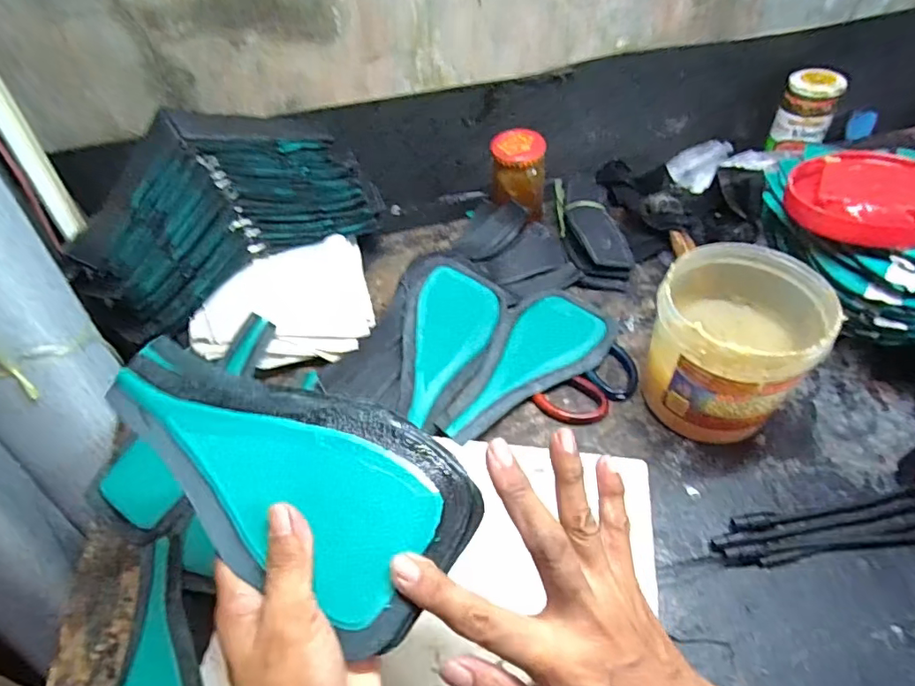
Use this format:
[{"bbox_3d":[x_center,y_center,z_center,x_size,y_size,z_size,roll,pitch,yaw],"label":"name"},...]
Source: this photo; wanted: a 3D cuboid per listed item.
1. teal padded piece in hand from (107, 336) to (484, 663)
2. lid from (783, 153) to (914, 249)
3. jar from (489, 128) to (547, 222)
[{"bbox_3d":[-0.101,0.063,0.277,0.220,0.028,0.095,23,55,14],"label":"teal padded piece in hand"},{"bbox_3d":[0.344,-0.124,0.436,0.119,0.023,0.101,17,53,19],"label":"lid"},{"bbox_3d":[0.072,-0.192,0.618,0.062,0.104,0.055,1,50,7],"label":"jar"}]

